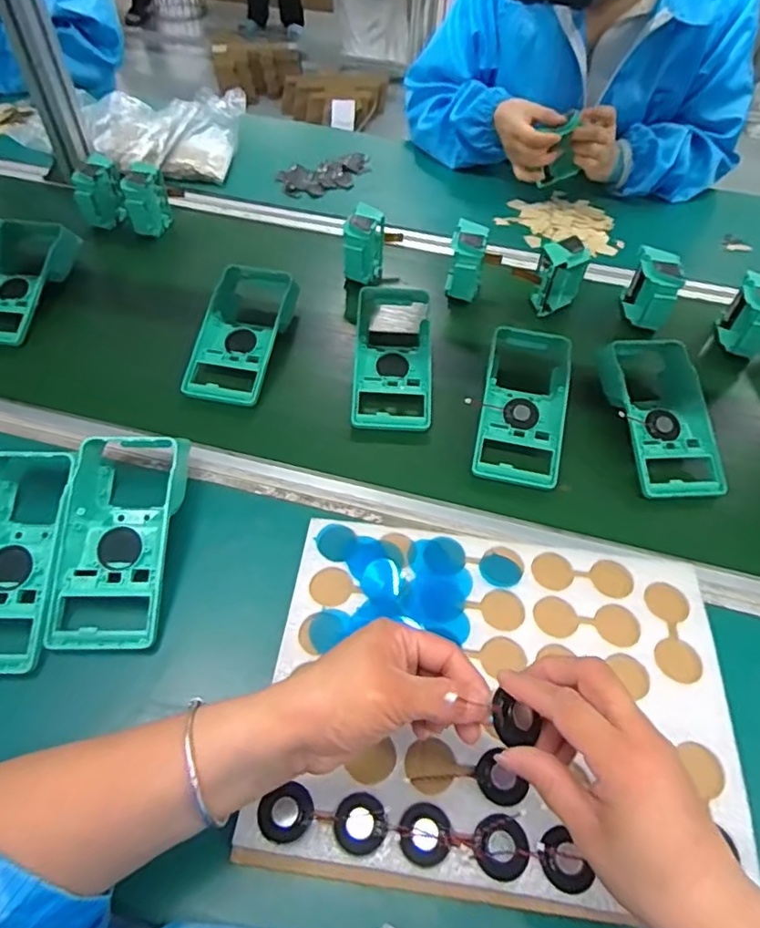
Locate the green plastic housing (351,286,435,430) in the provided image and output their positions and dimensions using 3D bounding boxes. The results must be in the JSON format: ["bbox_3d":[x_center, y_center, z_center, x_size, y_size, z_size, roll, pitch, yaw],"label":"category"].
[{"bbox_3d":[0.014,-0.117,0.632,0.089,0.053,0.197,3,52,0],"label":"green plastic housing"}]

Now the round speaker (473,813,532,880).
[{"bbox_3d":[0.075,0.237,0.359,0.033,0.004,0.033,1,53,-2],"label":"round speaker"}]

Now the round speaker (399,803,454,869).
[{"bbox_3d":[0.029,0.230,0.360,0.031,0.004,0.032,1,53,-2],"label":"round speaker"}]

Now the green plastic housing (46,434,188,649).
[{"bbox_3d":[-0.209,0.053,0.467,0.085,0.041,0.182,1,53,-2],"label":"green plastic housing"}]

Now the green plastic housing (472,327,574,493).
[{"bbox_3d":[0.144,-0.064,0.580,0.082,0.036,0.182,11,55,6],"label":"green plastic housing"}]

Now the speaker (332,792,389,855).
[{"bbox_3d":[-0.012,0.226,0.365,0.031,0.004,0.033,-13,54,-12],"label":"speaker"}]

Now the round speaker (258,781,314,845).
[{"bbox_3d":[-0.059,0.219,0.363,0.033,0.011,0.030,1,53,-2],"label":"round speaker"}]

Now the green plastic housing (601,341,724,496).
[{"bbox_3d":[0.282,-0.052,0.580,0.090,0.041,0.178,-5,55,-5],"label":"green plastic housing"}]

